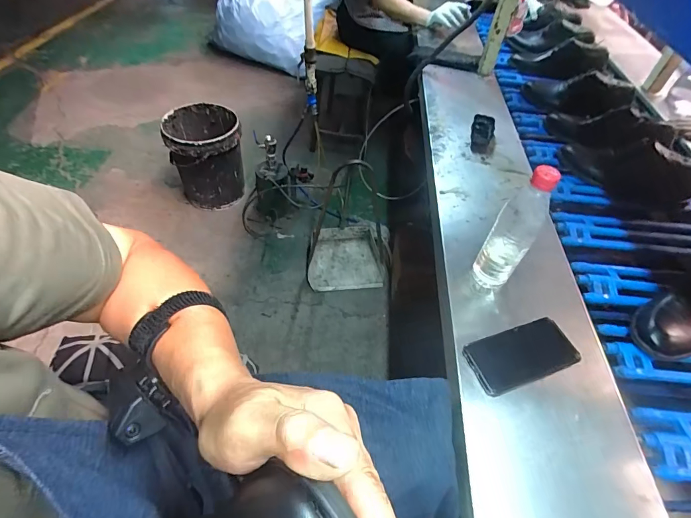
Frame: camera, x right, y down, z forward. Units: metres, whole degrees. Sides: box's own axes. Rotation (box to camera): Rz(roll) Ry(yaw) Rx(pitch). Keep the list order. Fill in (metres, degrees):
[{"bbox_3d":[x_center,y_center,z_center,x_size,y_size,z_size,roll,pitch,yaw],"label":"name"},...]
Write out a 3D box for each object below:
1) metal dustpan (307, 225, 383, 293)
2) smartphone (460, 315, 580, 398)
[{"bbox_3d":[0.001,-0.001,1.662,0.325,0.060,0.336,-1,50,-4],"label":"metal dustpan"},{"bbox_3d":[0.263,0.143,0.563,0.167,0.012,0.080,-15,52,-15],"label":"smartphone"}]

